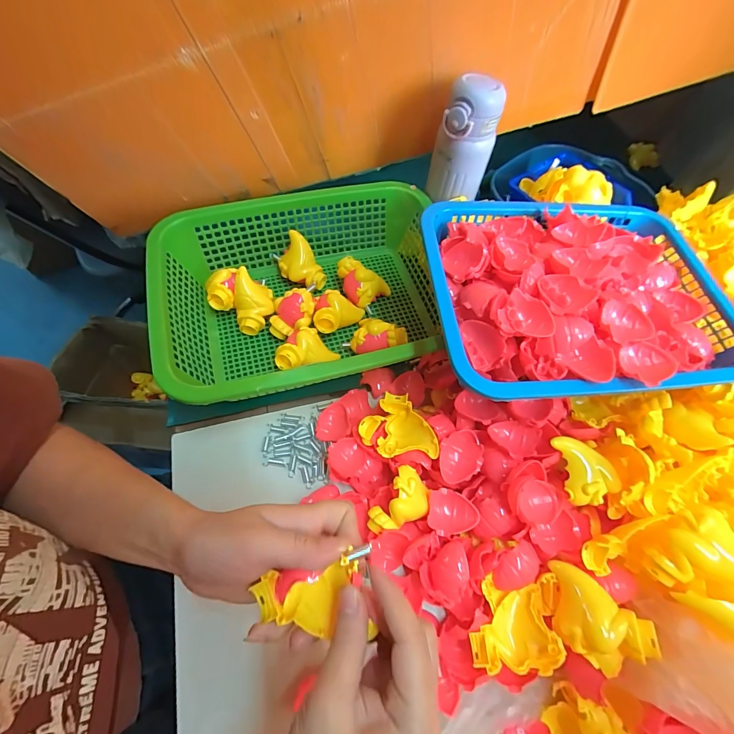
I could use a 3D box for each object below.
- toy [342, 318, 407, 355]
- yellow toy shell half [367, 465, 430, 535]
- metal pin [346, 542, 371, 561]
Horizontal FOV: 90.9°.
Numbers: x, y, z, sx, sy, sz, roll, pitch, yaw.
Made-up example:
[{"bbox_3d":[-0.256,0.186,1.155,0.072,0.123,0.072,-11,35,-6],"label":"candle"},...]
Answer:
[{"bbox_3d":[0.010,-0.035,0.442,0.074,0.034,0.036,0,62,-4],"label":"toy"},{"bbox_3d":[0.033,0.128,0.333,0.042,0.022,0.063,34,65,14],"label":"yellow toy shell half"},{"bbox_3d":[-0.005,0.123,0.239,0.017,0.004,0.006,-24,65,-12],"label":"metal pin"}]

